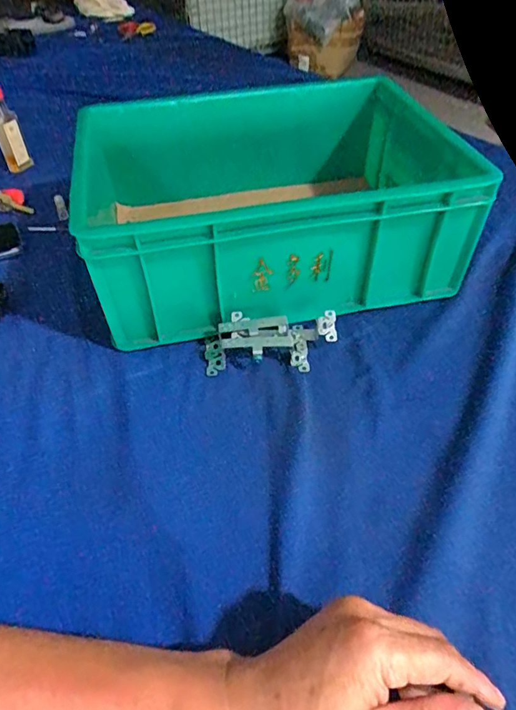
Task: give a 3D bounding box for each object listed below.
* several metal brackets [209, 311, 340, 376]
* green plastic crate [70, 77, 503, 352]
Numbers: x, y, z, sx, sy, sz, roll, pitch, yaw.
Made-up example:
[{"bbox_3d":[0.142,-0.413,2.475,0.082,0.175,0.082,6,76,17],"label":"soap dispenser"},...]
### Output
[{"bbox_3d":[0.012,-0.019,0.501,0.134,0.030,0.070,-12,47,-9],"label":"several metal brackets"},{"bbox_3d":[0.010,-0.187,0.582,0.405,0.143,0.308,-12,47,-9],"label":"green plastic crate"}]

